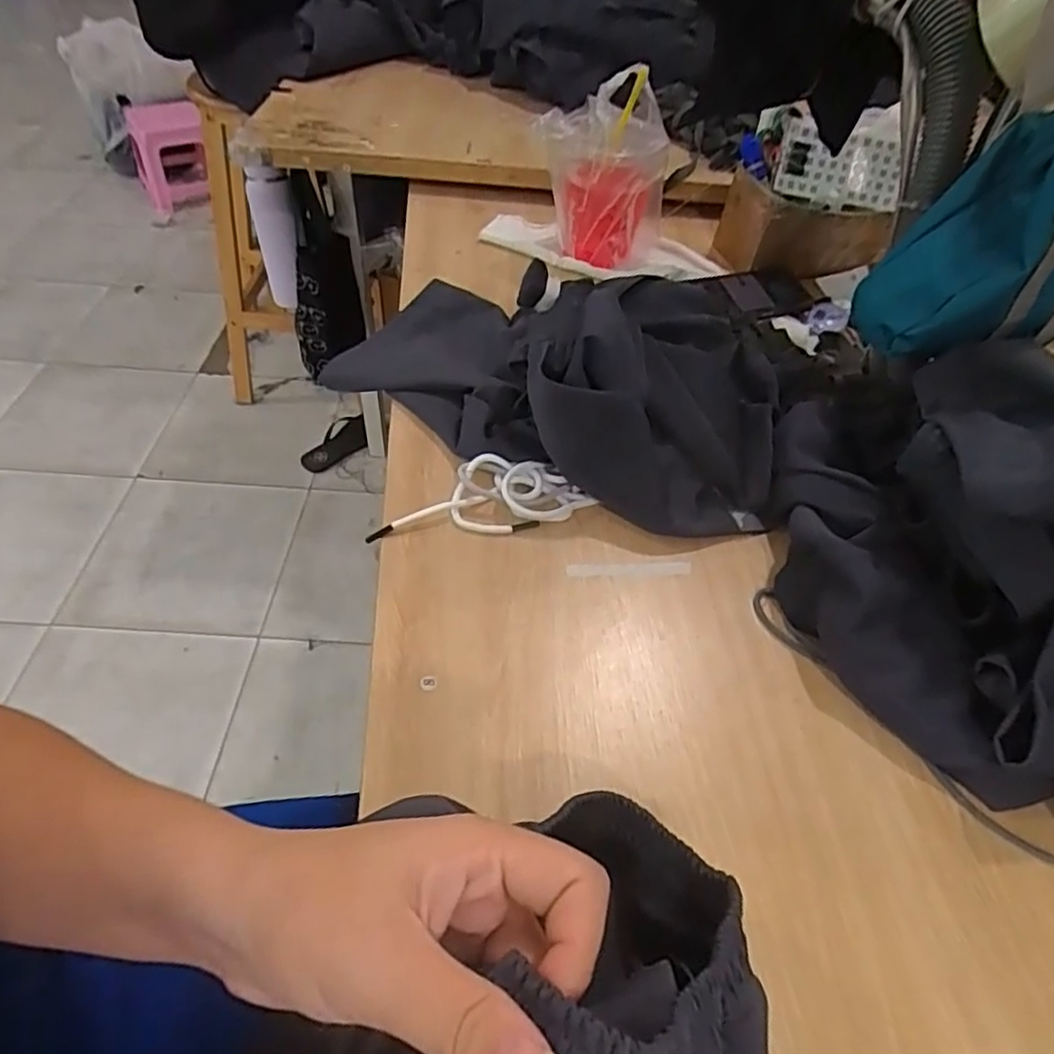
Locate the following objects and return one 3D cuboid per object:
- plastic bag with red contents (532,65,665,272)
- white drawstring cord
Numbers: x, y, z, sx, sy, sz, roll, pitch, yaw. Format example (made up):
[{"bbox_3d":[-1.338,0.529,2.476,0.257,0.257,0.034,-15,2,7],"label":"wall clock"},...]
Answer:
[{"bbox_3d":[0.089,-0.409,0.773,0.146,0.174,0.126,11,49,5],"label":"plastic bag with red contents"},{"bbox_3d":[-0.035,-0.025,0.546,0.174,0.025,0.062,-1,49,-5],"label":"white drawstring cord"}]

